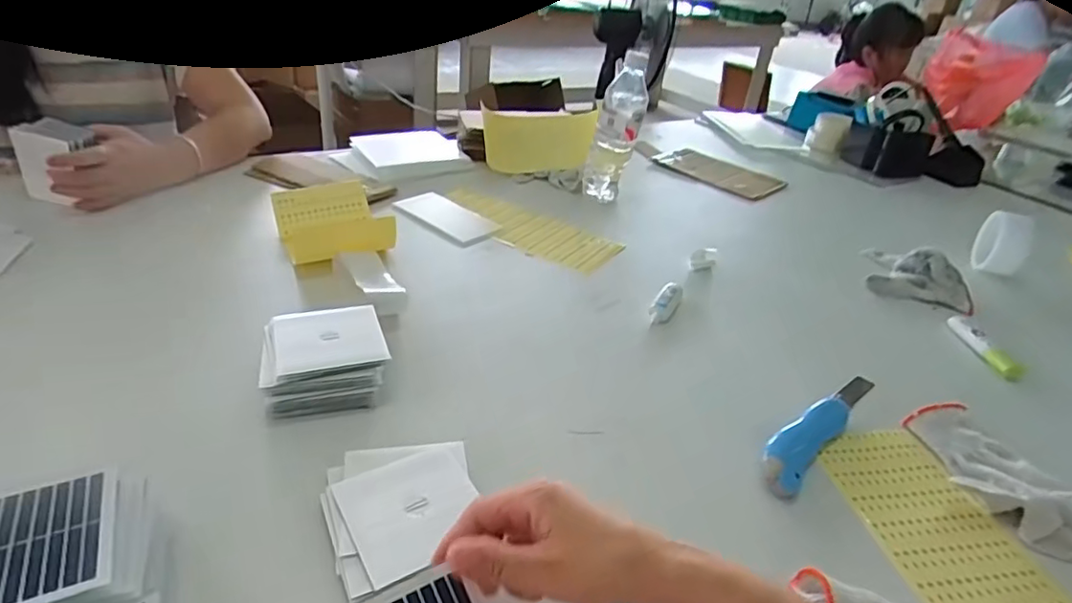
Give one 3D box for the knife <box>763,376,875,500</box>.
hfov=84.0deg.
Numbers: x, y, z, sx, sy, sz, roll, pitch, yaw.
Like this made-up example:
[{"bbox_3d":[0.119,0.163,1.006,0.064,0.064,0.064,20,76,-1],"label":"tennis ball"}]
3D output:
[{"bbox_3d":[0.255,0.104,0.534,0.039,0.026,0.202,31,40,33],"label":"knife"}]

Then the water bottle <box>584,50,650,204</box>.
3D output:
[{"bbox_3d":[0.124,-0.261,0.922,0.077,0.207,0.069,9,32,3],"label":"water bottle"}]

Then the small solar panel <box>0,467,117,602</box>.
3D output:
[{"bbox_3d":[-0.280,0.133,0.318,0.091,0.007,0.081,-9,37,-29],"label":"small solar panel"}]

